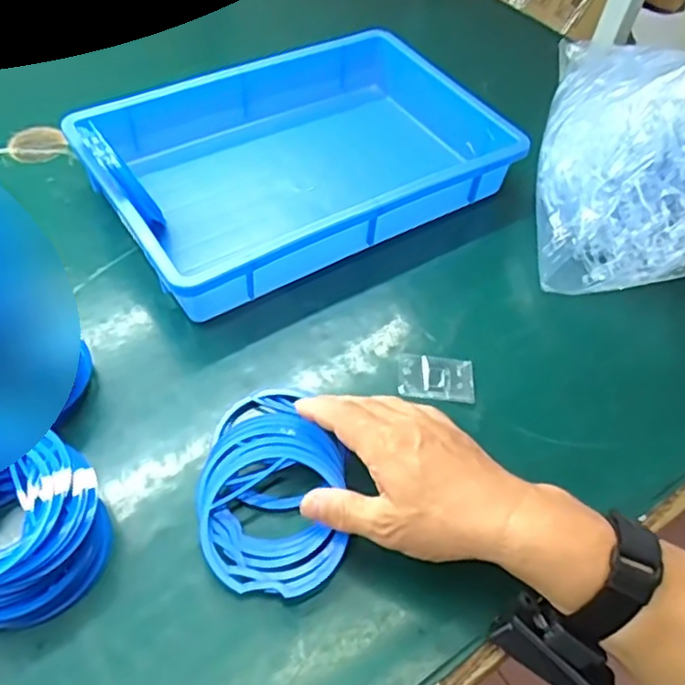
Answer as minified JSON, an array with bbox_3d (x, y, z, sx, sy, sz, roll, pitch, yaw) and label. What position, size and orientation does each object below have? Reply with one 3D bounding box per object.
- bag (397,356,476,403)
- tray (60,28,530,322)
[{"bbox_3d":[0.073,0.028,0.507,0.059,0.004,0.040,5,52,-1],"label":"bag"},{"bbox_3d":[-0.044,-0.178,0.617,0.354,0.074,0.246,-27,59,-23],"label":"tray"}]

